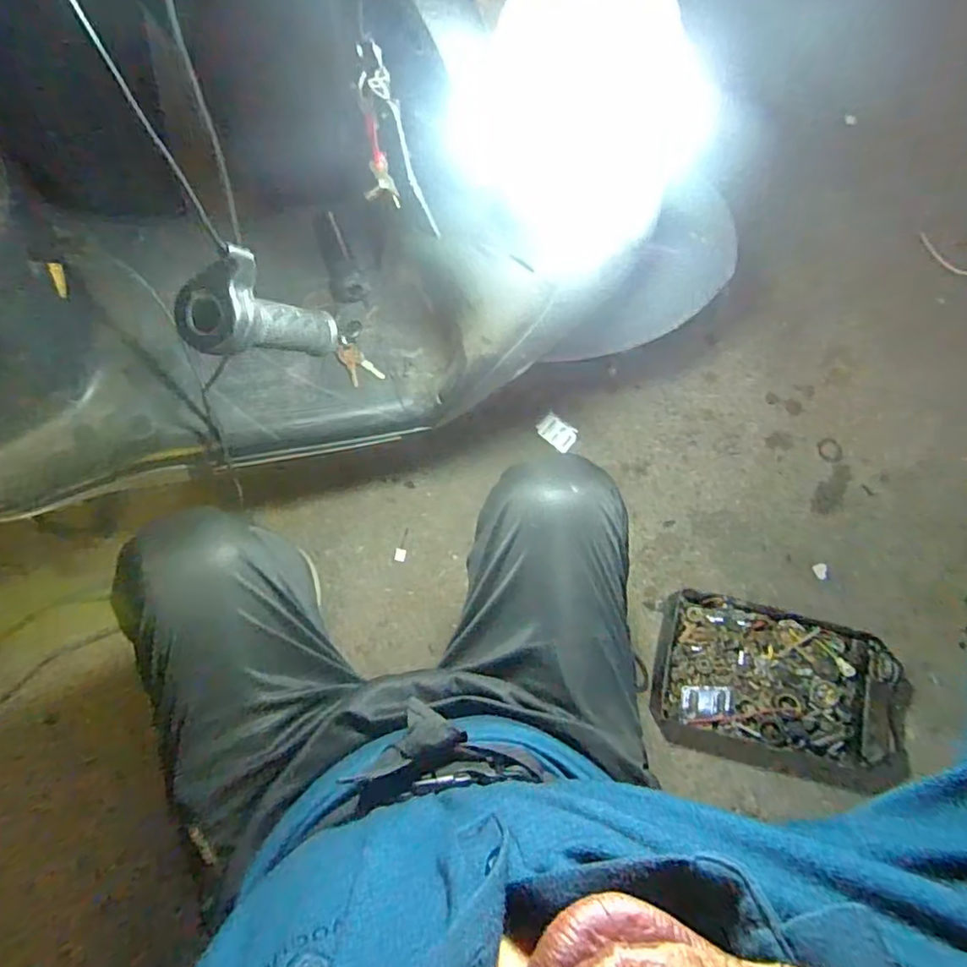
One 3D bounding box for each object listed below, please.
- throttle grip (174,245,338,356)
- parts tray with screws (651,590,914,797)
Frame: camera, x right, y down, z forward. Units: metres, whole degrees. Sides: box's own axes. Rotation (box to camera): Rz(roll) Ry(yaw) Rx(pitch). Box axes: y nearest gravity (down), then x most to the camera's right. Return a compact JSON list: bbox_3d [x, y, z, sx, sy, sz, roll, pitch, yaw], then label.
[{"bbox_3d":[-0.148,-0.120,0.420,0.043,0.137,0.067,39,104,9],"label":"throttle grip"},{"bbox_3d":[0.469,0.329,0.935,0.372,0.074,0.244,14,75,2],"label":"parts tray with screws"}]

